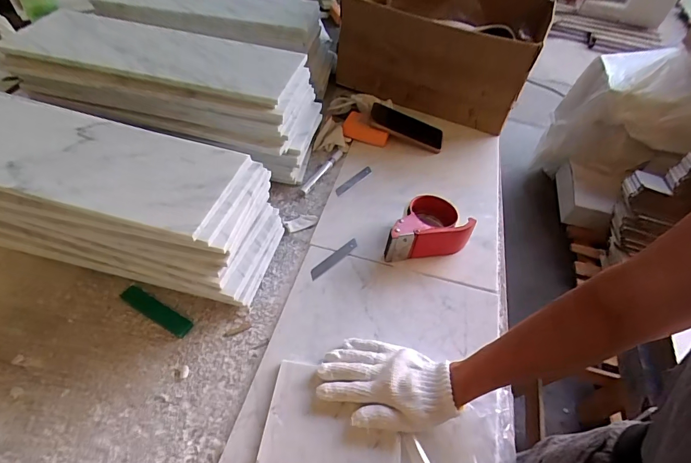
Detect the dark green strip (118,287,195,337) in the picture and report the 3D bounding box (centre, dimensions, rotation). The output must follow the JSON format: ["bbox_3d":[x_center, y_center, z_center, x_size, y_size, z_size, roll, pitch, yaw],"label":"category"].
[{"bbox_3d":[-0.259,0.109,0.556,0.111,0.009,0.026,25,52,16],"label":"dark green strip"}]

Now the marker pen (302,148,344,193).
[{"bbox_3d":[-0.042,-0.121,0.784,0.016,0.009,0.139,24,52,16],"label":"marker pen"}]

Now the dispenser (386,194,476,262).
[{"bbox_3d":[0.125,-0.010,0.651,0.143,0.060,0.091,-7,50,-11],"label":"dispenser"}]

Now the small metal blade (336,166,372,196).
[{"bbox_3d":[0.015,-0.092,0.731,0.018,0.005,0.089,36,56,24],"label":"small metal blade"}]

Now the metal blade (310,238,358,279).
[{"bbox_3d":[-0.018,0.043,0.640,0.098,0.004,0.018,-36,64,-29],"label":"metal blade"}]

